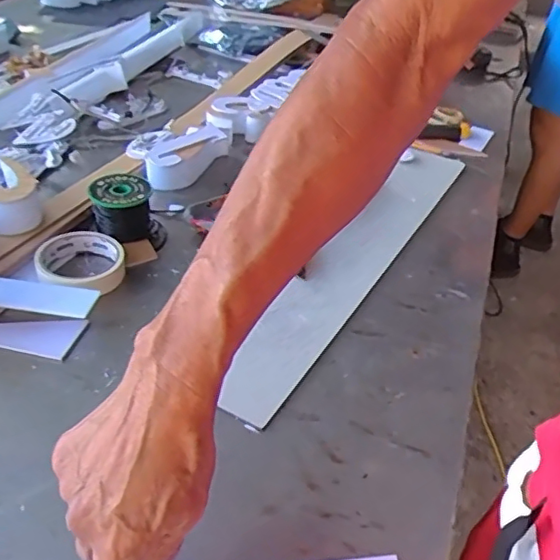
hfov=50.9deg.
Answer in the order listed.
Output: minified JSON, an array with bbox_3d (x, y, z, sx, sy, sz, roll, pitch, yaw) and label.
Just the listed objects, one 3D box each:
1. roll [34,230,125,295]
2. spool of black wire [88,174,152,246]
[{"bbox_3d":[-0.211,-0.017,0.625,0.087,0.025,0.097,-4,41,-14],"label":"roll"},{"bbox_3d":[-0.181,-0.079,0.676,0.065,0.064,0.059,-4,41,-13],"label":"spool of black wire"}]

